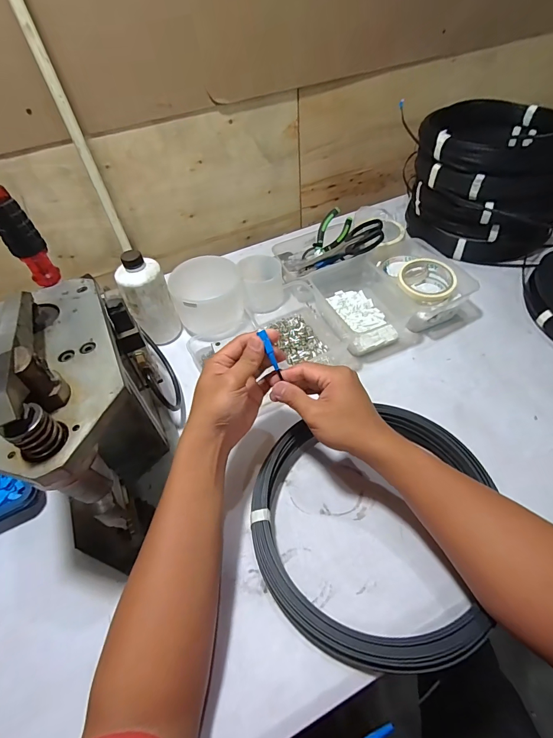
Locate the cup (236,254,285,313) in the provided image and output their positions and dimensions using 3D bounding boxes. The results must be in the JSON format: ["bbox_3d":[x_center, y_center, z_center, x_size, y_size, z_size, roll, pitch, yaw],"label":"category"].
[{"bbox_3d":[-0.026,-0.162,0.679,0.079,0.074,0.084,-11,48,-4],"label":"cup"}]

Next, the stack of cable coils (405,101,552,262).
[{"bbox_3d":[0.409,-0.383,0.730,0.251,0.185,0.279,16,53,18],"label":"stack of cable coils"}]

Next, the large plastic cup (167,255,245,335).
[{"bbox_3d":[-0.117,-0.122,0.636,0.117,0.095,0.107,-3,49,3],"label":"large plastic cup"}]

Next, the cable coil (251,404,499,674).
[{"bbox_3d":[0.102,0.162,0.417,0.252,0.043,0.279,17,57,15],"label":"cable coil"}]

